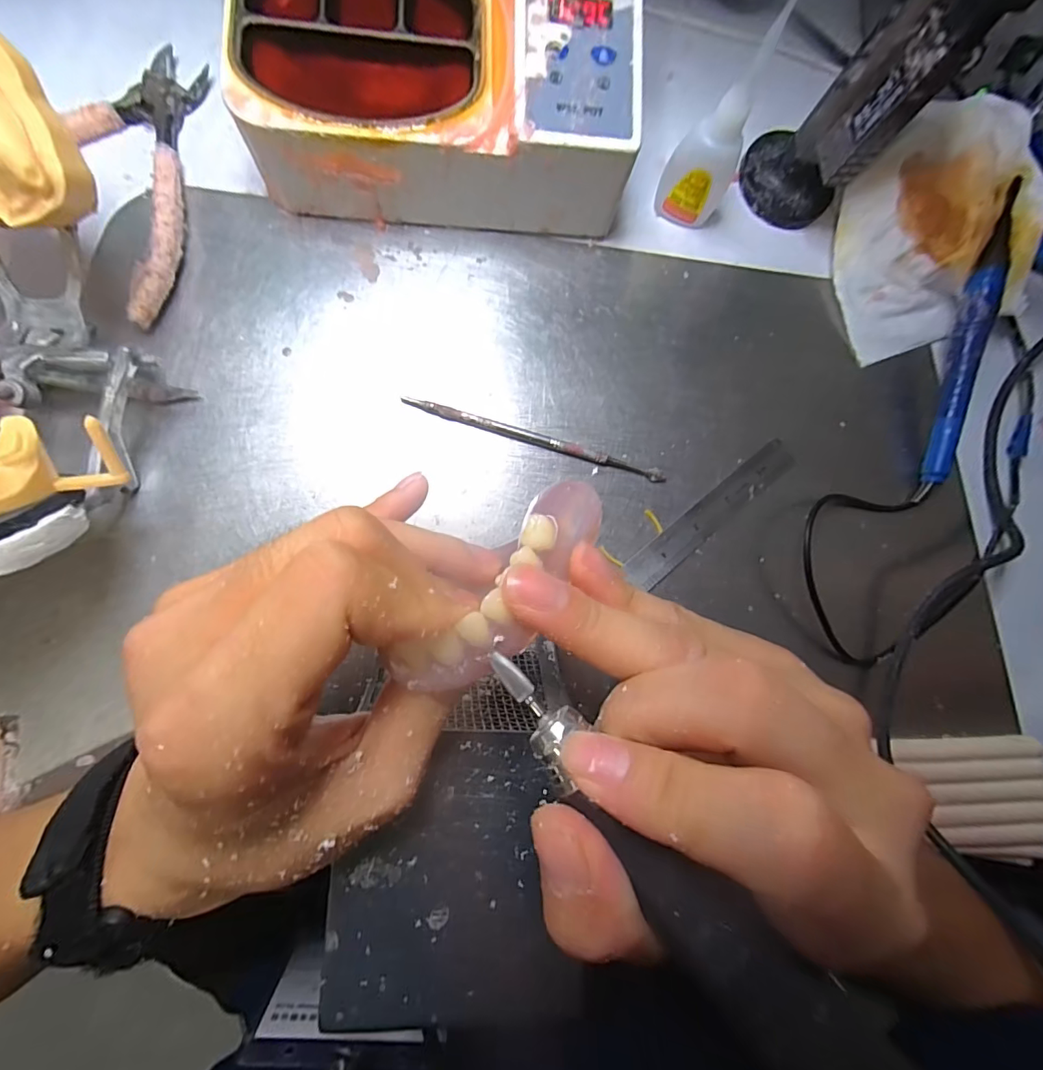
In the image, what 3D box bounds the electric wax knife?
[{"bbox_3d":[0.262,-0.111,0.279,0.016,0.013,0.182,11,95,-6],"label":"electric wax knife"}]

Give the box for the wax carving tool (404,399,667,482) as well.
[{"bbox_3d":[0.009,-0.051,0.255,0.144,0.007,0.006,16,82,-5],"label":"wax carving tool"}]

